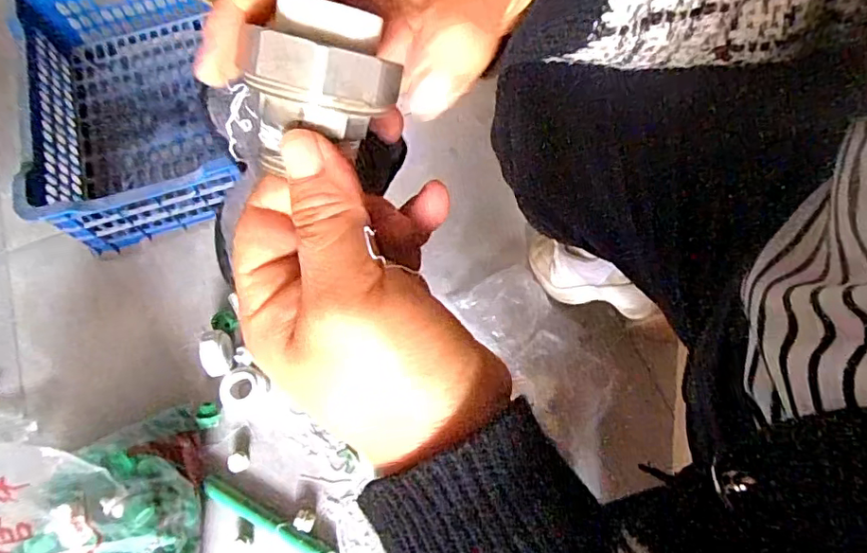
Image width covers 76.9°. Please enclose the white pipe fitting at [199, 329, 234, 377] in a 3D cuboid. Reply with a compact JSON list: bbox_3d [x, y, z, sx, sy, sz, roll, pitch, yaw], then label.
[{"bbox_3d":[-0.282,0.097,0.709,0.036,0.027,0.058,-5,67,1],"label":"white pipe fitting"}]

